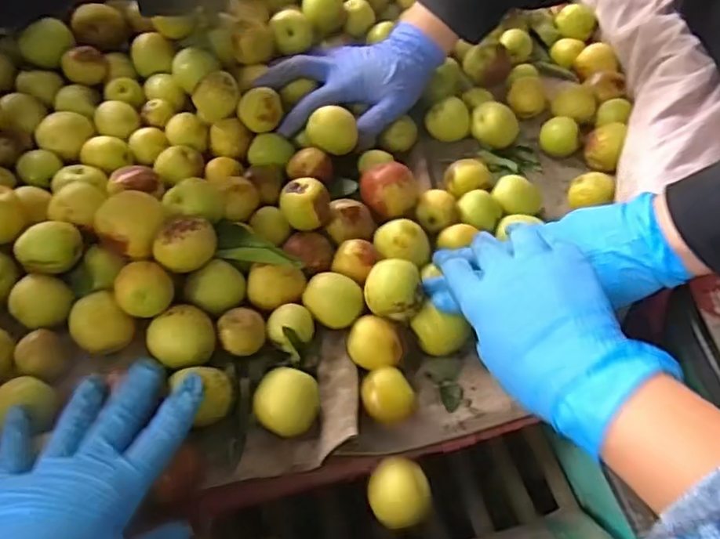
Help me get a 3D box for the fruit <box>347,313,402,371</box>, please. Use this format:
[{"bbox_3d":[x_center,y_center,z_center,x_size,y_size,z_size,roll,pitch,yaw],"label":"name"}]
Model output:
[{"bbox_3d":[0.009,0.049,0.397,0.033,0.025,0.030,3,45,-3],"label":"fruit"}]

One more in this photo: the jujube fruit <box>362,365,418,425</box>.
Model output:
[{"bbox_3d":[0.017,0.081,0.379,0.033,0.027,0.029,8,45,2],"label":"jujube fruit"}]

